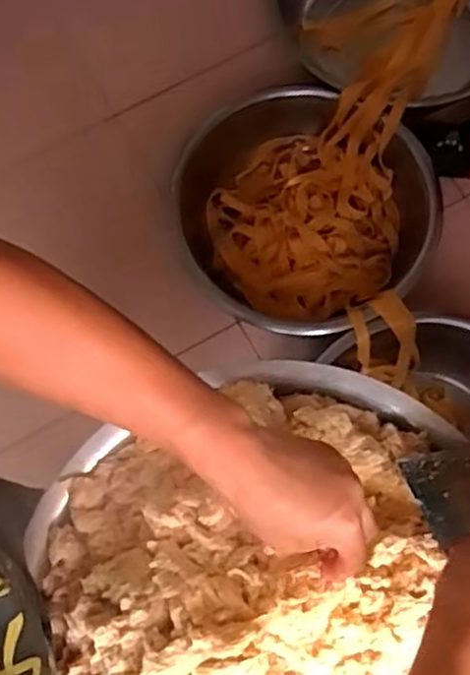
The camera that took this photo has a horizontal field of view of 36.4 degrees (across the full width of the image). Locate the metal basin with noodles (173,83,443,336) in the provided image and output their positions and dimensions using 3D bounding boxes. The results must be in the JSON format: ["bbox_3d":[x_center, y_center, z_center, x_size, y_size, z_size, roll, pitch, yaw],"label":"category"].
[{"bbox_3d":[0.141,-0.270,1.528,0.558,0.157,0.501,28,77,9],"label":"metal basin with noodles"}]

